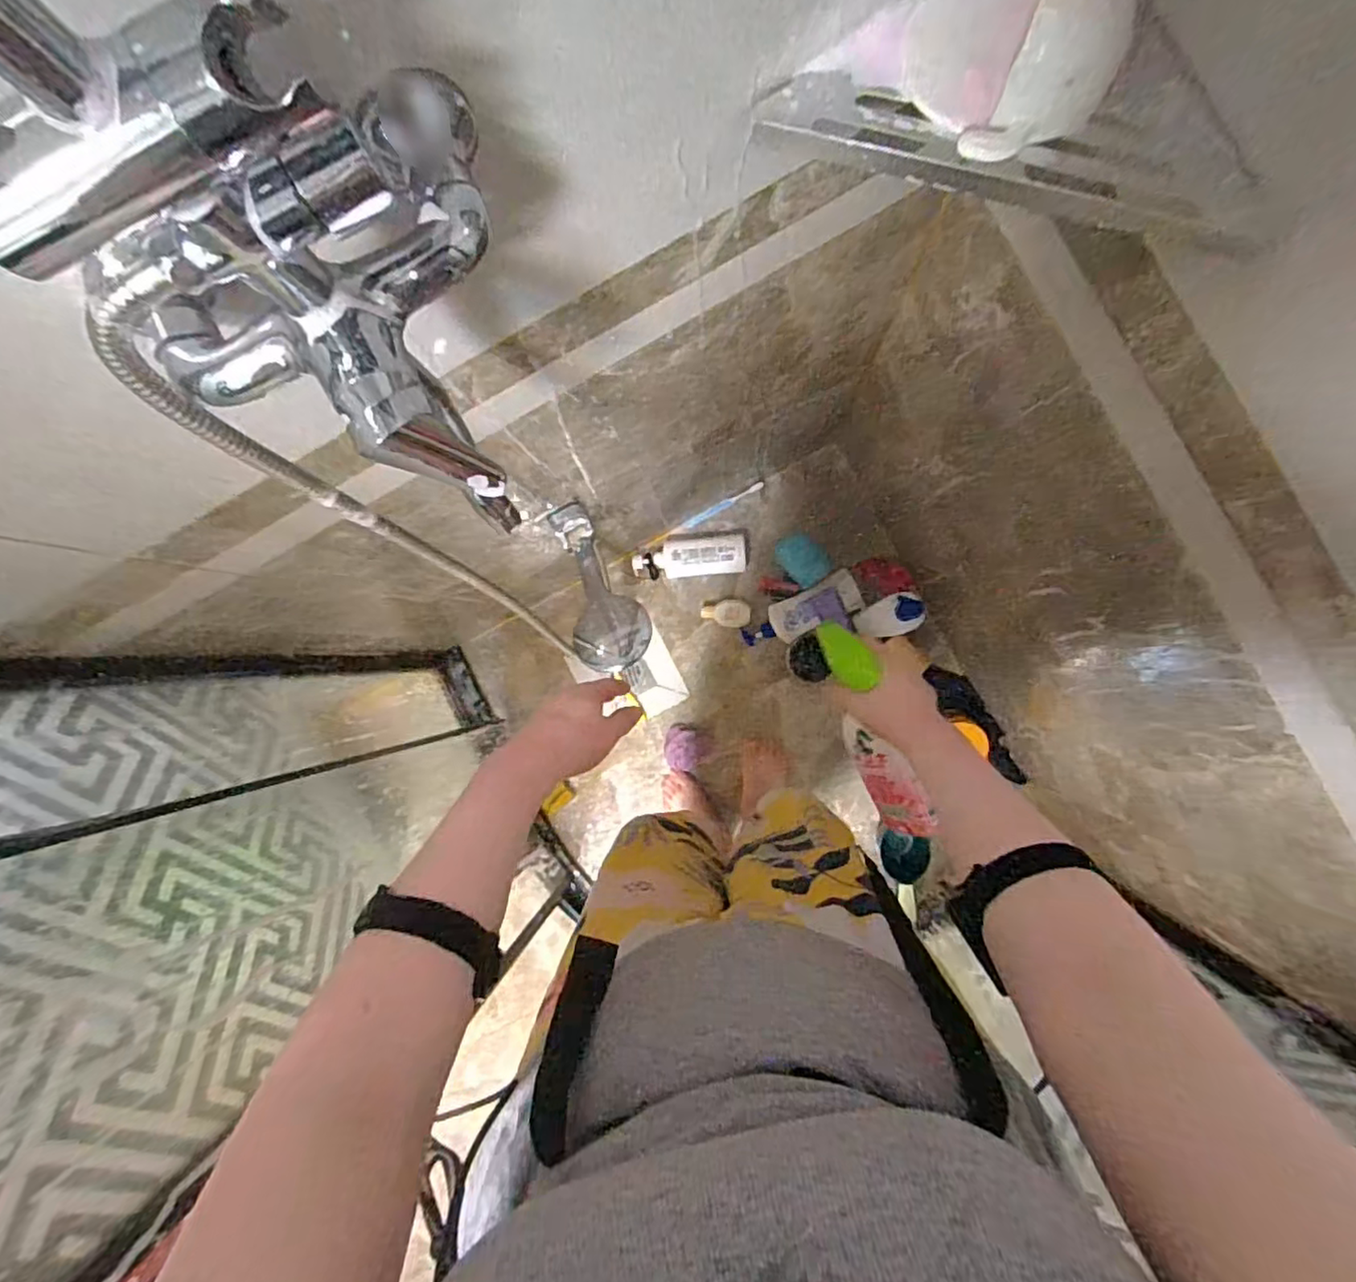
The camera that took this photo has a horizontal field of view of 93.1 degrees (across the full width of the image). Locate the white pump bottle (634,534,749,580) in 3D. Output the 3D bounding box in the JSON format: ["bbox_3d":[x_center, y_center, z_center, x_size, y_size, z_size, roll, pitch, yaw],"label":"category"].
[{"bbox_3d":[0.022,-0.178,1.367,0.241,0.059,0.081,-3,89,5],"label":"white pump bottle"}]

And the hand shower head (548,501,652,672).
[{"bbox_3d":[-0.114,-0.082,0.903,0.108,0.064,0.266,-22,68,4],"label":"hand shower head"}]

